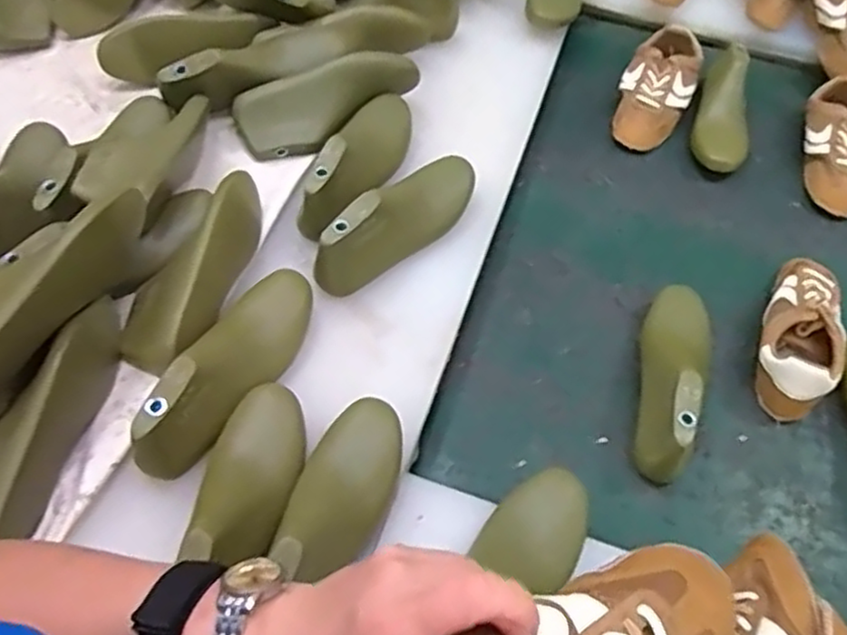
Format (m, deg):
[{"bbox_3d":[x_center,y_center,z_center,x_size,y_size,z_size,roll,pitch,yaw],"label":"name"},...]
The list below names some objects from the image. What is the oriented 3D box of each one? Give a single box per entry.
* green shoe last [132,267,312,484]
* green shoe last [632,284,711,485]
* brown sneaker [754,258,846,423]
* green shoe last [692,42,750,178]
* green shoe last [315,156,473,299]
[{"bbox_3d":[-0.167,0.035,0.610,0.073,0.066,0.226,18,58,8],"label":"green shoe last"},{"bbox_3d":[0.255,0.054,0.699,0.066,0.081,0.222,20,59,10],"label":"green shoe last"},{"bbox_3d":[0.408,0.013,0.750,0.078,0.072,0.198,18,58,8],"label":"brown sneaker"},{"bbox_3d":[0.420,-0.286,0.937,0.081,0.088,0.191,20,59,10],"label":"green shoe last"},{"bbox_3d":[-0.018,-0.112,0.726,0.075,0.075,0.227,30,60,15],"label":"green shoe last"}]

